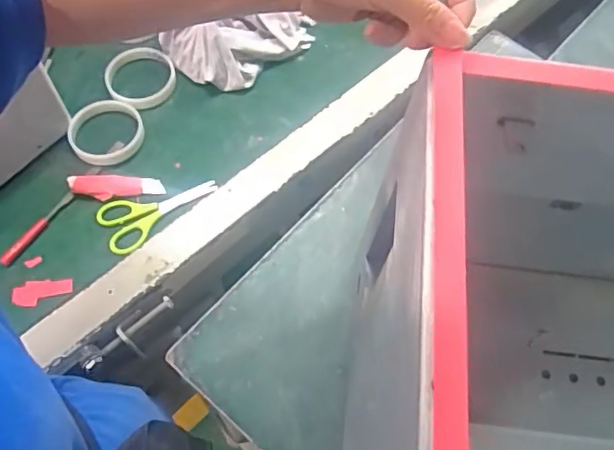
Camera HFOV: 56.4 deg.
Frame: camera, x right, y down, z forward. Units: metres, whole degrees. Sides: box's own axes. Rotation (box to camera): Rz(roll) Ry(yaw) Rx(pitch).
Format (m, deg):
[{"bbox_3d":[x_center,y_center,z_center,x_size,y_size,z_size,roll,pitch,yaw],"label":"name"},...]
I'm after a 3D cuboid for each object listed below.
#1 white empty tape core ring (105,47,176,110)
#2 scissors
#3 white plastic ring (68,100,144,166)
[{"bbox_3d":[-0.205,-0.183,0.706,0.083,0.020,0.084,1,64,-2],"label":"white empty tape core ring"},{"bbox_3d":[-0.167,-0.023,0.630,0.127,0.004,0.064,-37,71,-18],"label":"scissors"},{"bbox_3d":[-0.233,-0.107,0.665,0.084,0.018,0.079,1,64,-2],"label":"white plastic ring"}]

